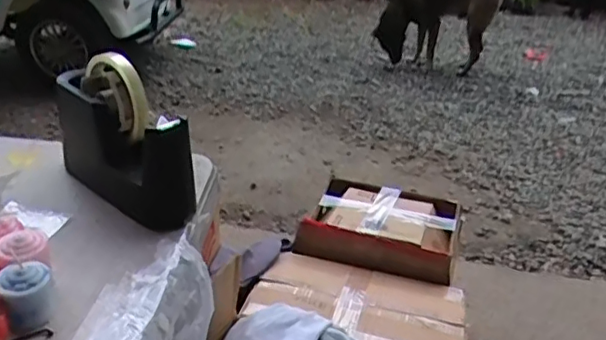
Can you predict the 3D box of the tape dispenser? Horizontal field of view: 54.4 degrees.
[{"bbox_3d":[-0.177,-0.035,0.577,0.061,0.128,0.171,-23,38,-40],"label":"tape dispenser"}]

